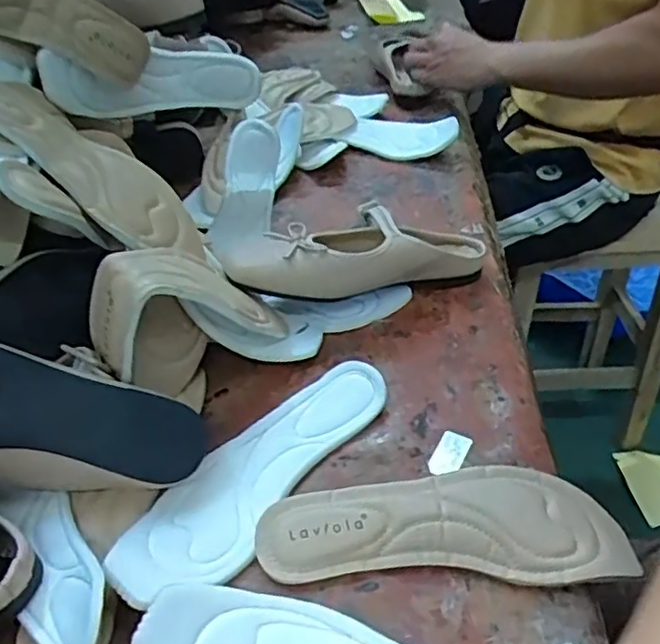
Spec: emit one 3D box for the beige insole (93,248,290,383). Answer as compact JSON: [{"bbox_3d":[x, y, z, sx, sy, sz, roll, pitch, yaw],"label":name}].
[{"bbox_3d":[-0.099,-0.008,0.477,0.146,0.069,0.067,-2,32,-41],"label":"beige insole"}]

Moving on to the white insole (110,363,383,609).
[{"bbox_3d":[-0.048,0.095,0.429,0.069,0.027,0.227,24,47,29],"label":"white insole"}]

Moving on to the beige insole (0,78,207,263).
[{"bbox_3d":[-0.189,-0.119,0.479,0.214,0.018,0.079,36,41,-13],"label":"beige insole"}]

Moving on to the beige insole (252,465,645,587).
[{"bbox_3d":[0.069,0.123,0.397,0.219,0.016,0.073,-1,40,2],"label":"beige insole"}]

